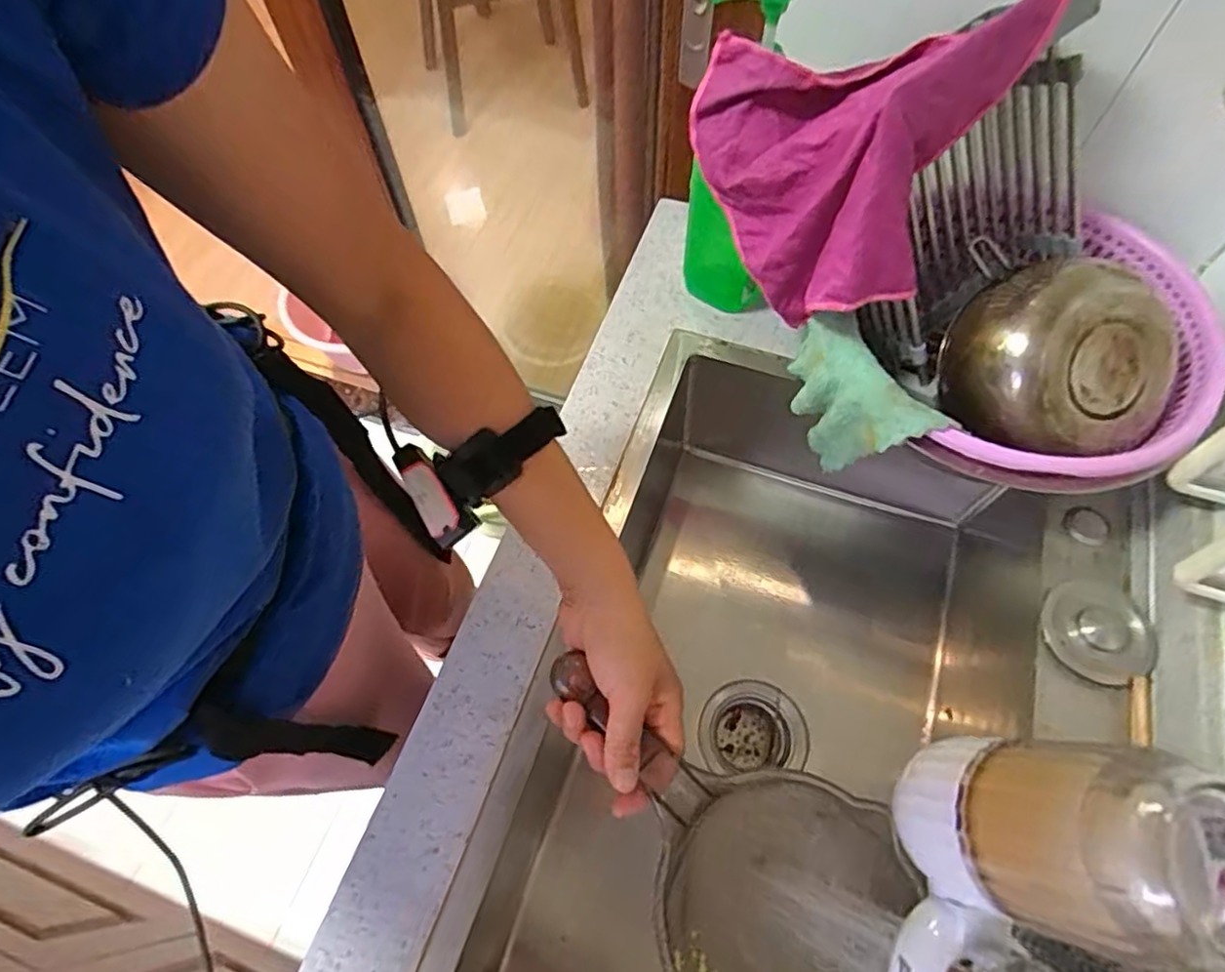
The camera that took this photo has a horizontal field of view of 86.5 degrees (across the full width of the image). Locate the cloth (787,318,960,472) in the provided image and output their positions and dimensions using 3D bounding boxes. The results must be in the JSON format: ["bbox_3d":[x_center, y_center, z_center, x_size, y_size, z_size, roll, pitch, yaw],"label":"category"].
[{"bbox_3d":[0.203,-0.069,0.571,0.039,0.107,0.141,-33,68,-12],"label":"cloth"}]

